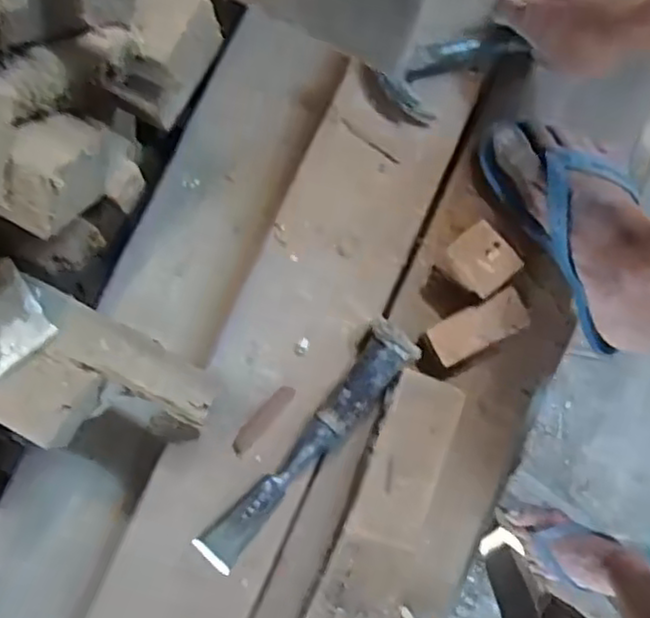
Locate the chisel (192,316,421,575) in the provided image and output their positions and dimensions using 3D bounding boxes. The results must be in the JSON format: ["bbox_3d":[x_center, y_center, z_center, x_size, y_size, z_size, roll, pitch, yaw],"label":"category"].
[{"bbox_3d":[-0.016,0.111,0.557,0.039,0.038,0.238,41,81,6],"label":"chisel"}]

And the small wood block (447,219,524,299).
[{"bbox_3d":[0.135,-0.041,0.602,0.050,0.038,0.055,-40,82,-8],"label":"small wood block"}]

